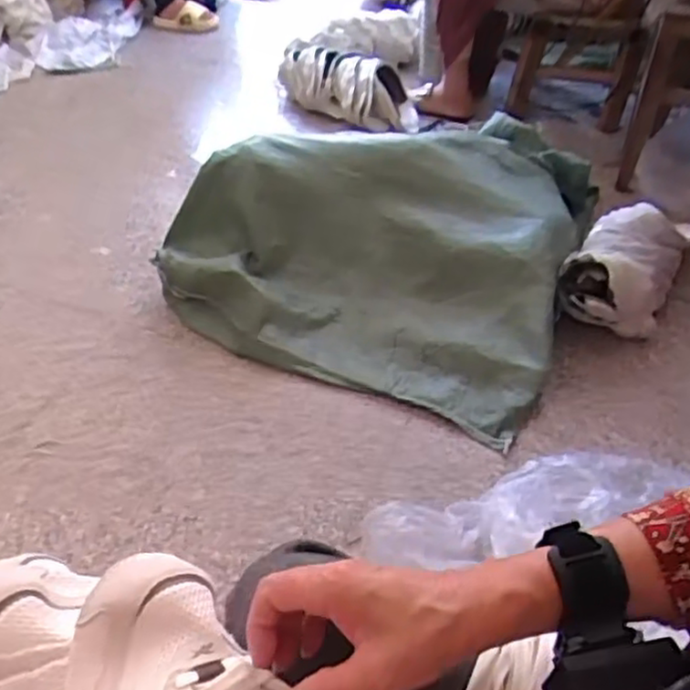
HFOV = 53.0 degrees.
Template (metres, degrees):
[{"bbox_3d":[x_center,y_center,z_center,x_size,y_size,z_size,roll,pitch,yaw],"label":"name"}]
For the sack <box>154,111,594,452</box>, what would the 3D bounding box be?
[{"bbox_3d":[0.111,-0.259,1.449,0.760,0.245,0.783,19,46,20],"label":"sack"}]

